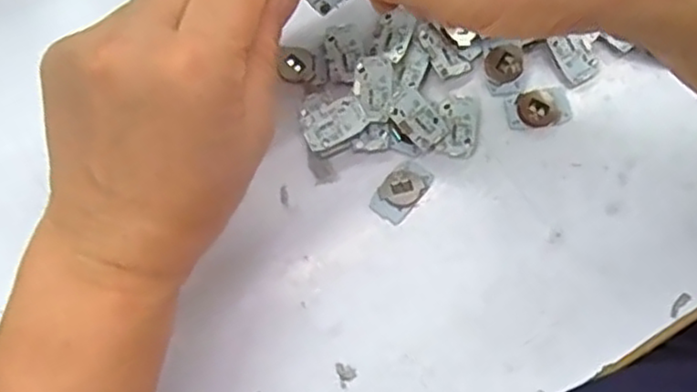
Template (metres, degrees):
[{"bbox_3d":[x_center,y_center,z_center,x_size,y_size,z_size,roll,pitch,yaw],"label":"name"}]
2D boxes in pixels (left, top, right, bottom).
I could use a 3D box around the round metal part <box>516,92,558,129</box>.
[{"bbox_3d":[0.091,-0.041,0.332,0.020,0.004,0.017,11,79,2],"label":"round metal part"}]

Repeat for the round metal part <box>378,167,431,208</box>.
[{"bbox_3d":[0.026,-0.004,0.323,0.019,0.006,0.019,0,78,0],"label":"round metal part"}]

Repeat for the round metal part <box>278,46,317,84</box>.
[{"bbox_3d":[-0.024,-0.064,0.333,0.016,0.004,0.018,1,78,0],"label":"round metal part"}]

